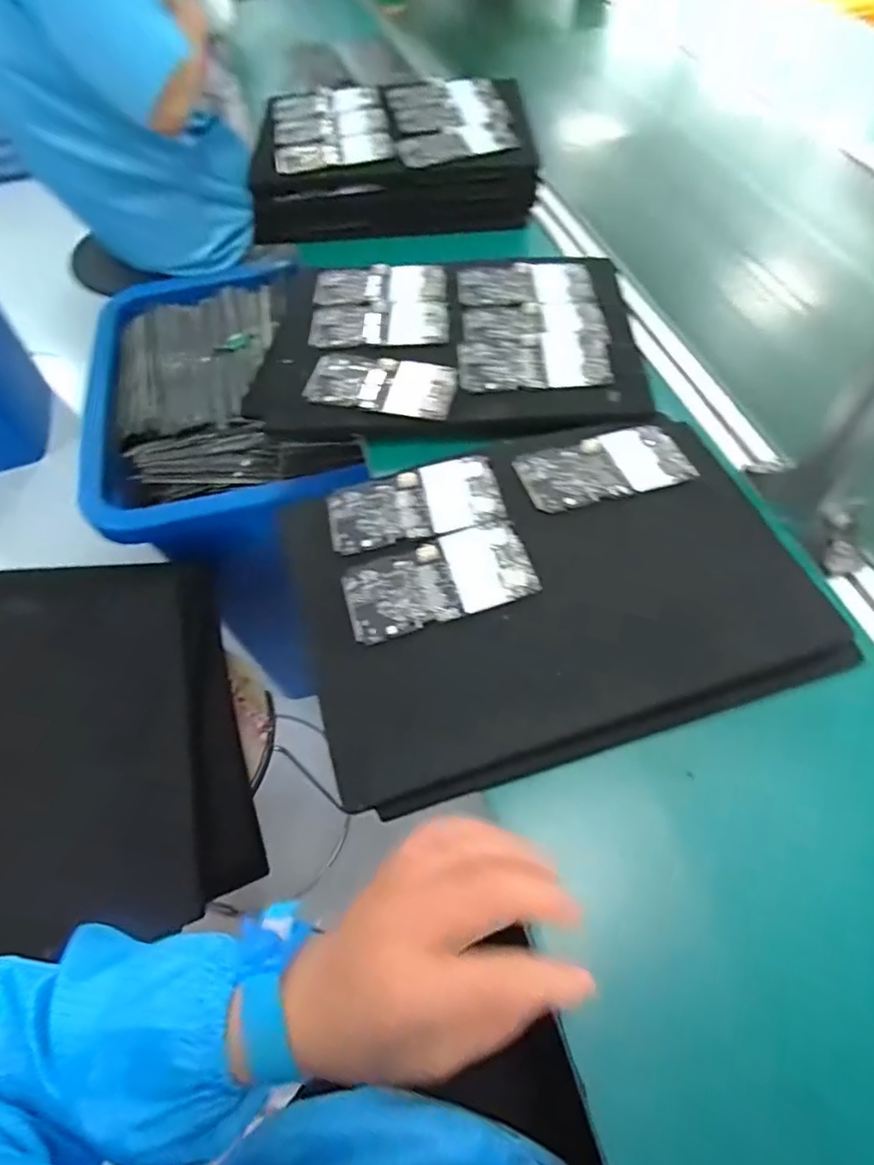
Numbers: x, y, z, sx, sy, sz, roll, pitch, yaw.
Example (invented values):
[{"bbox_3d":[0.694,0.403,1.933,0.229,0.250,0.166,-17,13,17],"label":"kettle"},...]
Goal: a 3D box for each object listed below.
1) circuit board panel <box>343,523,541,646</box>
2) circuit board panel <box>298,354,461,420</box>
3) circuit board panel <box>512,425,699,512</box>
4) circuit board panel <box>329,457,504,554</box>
[{"bbox_3d":[0.001,-0.003,0.420,0.131,0.006,0.066,-16,60,-7],"label":"circuit board panel"},{"bbox_3d":[-0.050,-0.183,0.540,0.134,0.008,0.064,8,63,5],"label":"circuit board panel"},{"bbox_3d":[0.133,-0.092,0.469,0.134,0.007,0.067,-13,60,-5],"label":"circuit board panel"},{"bbox_3d":[-0.018,-0.062,0.461,0.132,0.006,0.068,-14,60,-1],"label":"circuit board panel"}]

